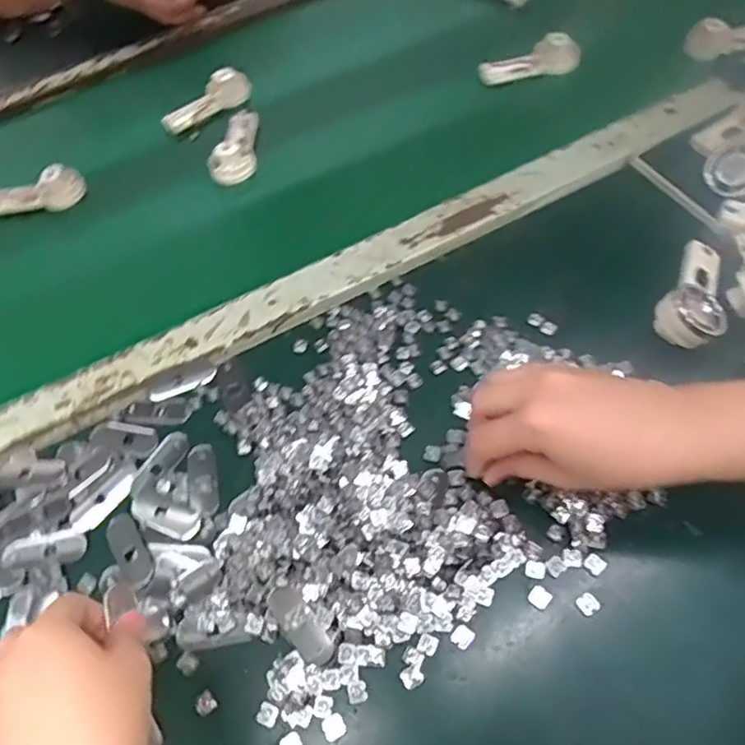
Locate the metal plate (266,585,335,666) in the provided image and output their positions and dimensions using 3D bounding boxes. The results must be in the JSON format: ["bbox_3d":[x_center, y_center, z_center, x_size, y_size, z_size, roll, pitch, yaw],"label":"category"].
[{"bbox_3d":[-0.041,0.142,0.351,0.018,0.004,0.049,-38,60,-17],"label":"metal plate"}]

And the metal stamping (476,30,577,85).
[{"bbox_3d":[0.160,-0.320,0.633,0.100,0.049,0.022,-6,56,4],"label":"metal stamping"}]

